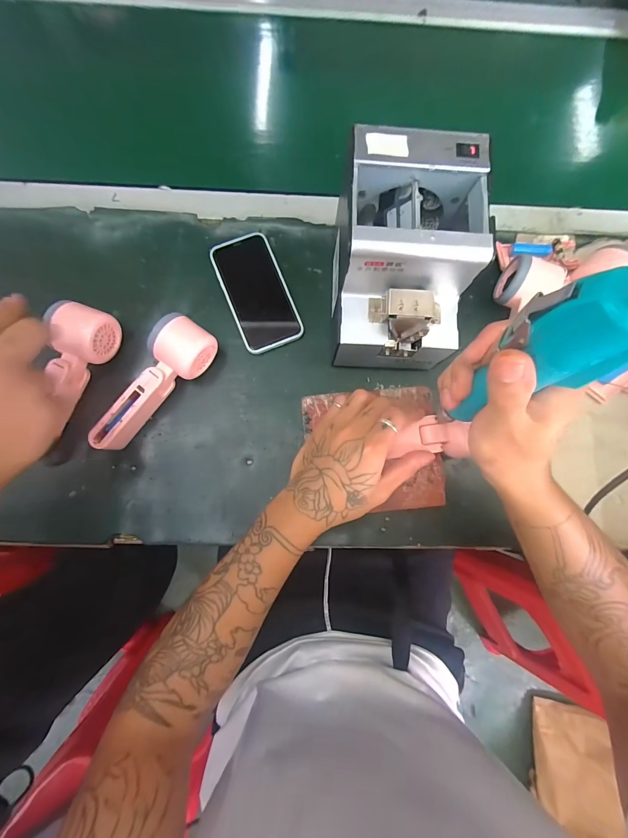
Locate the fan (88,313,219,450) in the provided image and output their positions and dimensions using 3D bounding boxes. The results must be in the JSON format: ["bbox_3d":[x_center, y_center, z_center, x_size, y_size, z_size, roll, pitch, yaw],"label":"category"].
[{"bbox_3d":[-0.183,-0.041,0.380,0.055,0.054,0.164,40,82,4],"label":"fan"}]

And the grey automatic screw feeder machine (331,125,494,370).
[{"bbox_3d":[0.090,-0.154,0.353,0.116,0.143,0.172,5,81,-1],"label":"grey automatic screw feeder machine"}]

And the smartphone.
[{"bbox_3d":[-0.071,-0.157,0.418,0.073,0.012,0.144,-21,82,-5],"label":"smartphone"}]

